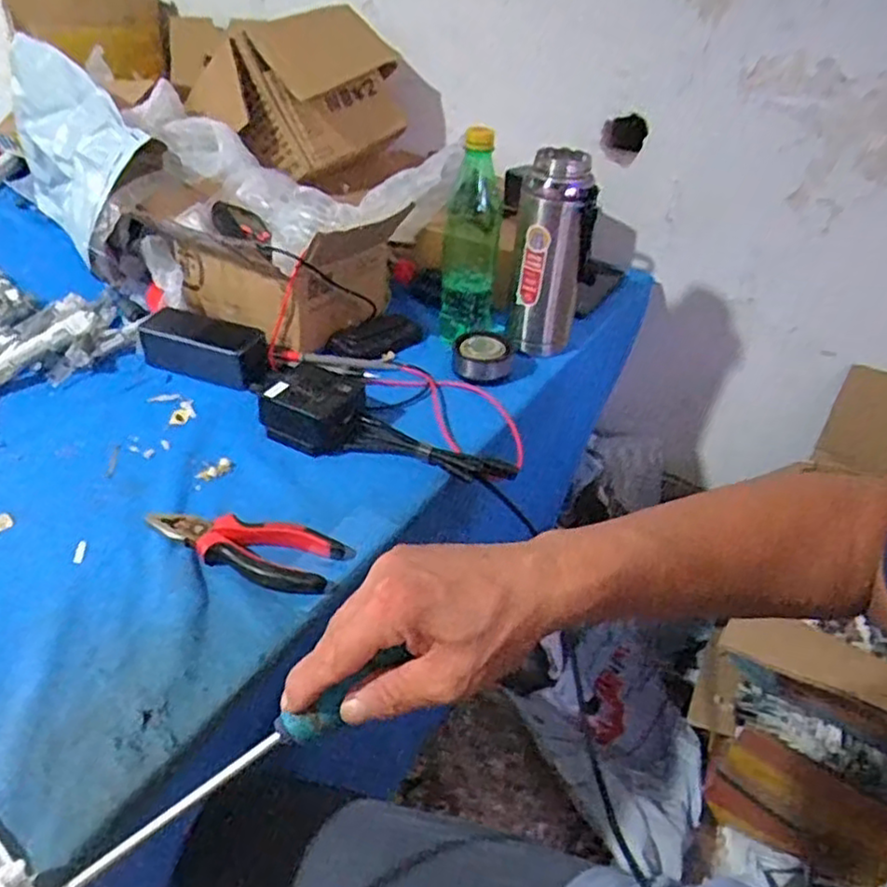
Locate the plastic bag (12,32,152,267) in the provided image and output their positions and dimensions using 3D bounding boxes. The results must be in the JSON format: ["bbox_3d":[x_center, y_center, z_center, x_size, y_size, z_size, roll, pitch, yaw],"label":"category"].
[{"bbox_3d":[-0.477,-0.366,0.919,0.089,0.217,0.336,-21,43,-30],"label":"plastic bag"}]

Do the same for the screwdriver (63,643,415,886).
[{"bbox_3d":[-0.110,0.165,0.347,0.216,0.020,0.016,-35,48,-3],"label":"screwdriver"}]

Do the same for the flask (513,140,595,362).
[{"bbox_3d":[0.119,-0.208,0.792,0.078,0.210,0.064,9,37,7],"label":"flask"}]

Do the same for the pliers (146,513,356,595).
[{"bbox_3d":[-0.153,0.073,0.549,0.153,0.021,0.058,15,38,15],"label":"pliers"}]

